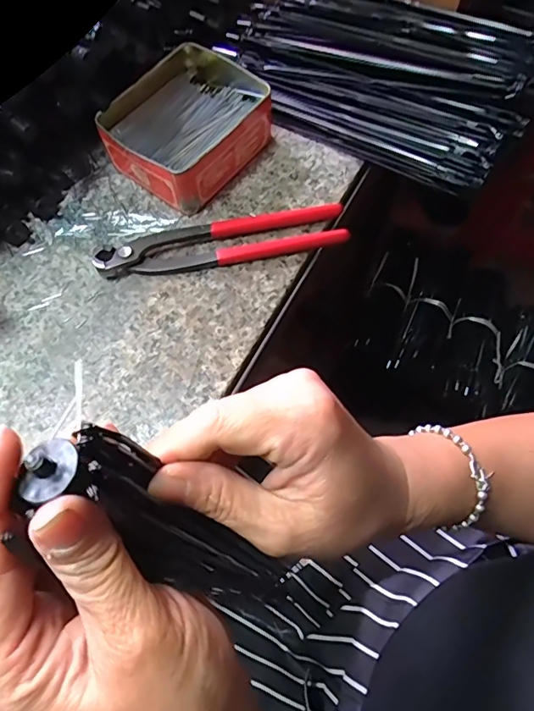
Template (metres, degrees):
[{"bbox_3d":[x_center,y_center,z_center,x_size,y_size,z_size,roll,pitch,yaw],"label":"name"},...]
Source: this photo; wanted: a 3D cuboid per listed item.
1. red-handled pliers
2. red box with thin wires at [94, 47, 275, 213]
[{"bbox_3d":[-0.036,-0.092,0.383,0.192,0.016,0.041,-9,67,-4],"label":"red-handled pliers"},{"bbox_3d":[-0.066,-0.190,0.400,0.105,0.045,0.130,37,72,14],"label":"red box with thin wires"}]

